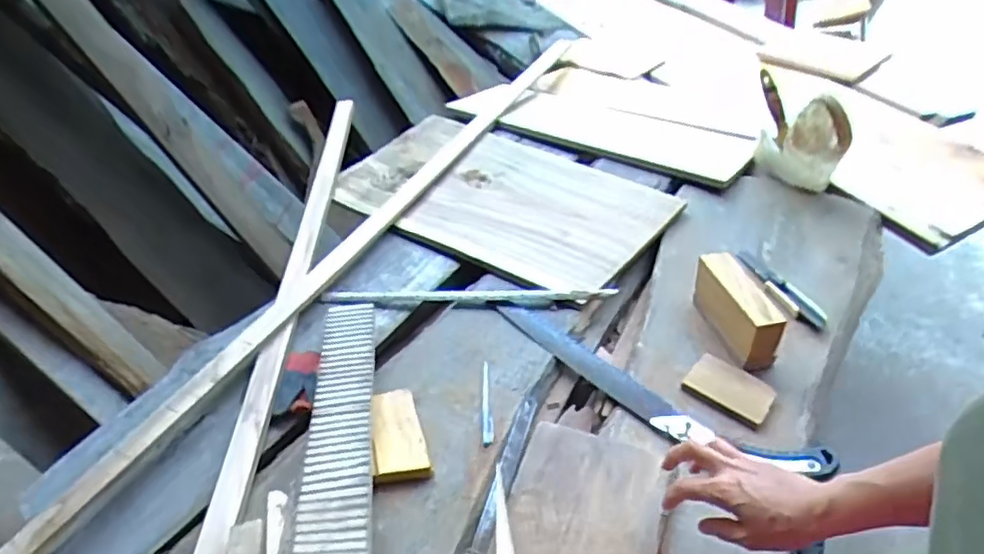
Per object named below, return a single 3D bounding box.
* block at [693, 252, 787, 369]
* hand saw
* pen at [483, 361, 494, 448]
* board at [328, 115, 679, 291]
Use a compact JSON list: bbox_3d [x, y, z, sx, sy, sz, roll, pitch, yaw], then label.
[{"bbox_3d":[0.325,0.039,0.815,0.050,0.090,0.150,-16,45,-8],"label":"block"},{"bbox_3d":[0.185,0.141,0.780,0.446,0.018,0.067,26,54,33],"label":"hand saw"},{"bbox_3d":[-0.006,0.159,0.782,0.013,0.011,0.132,-6,45,2],"label":"pen"},{"bbox_3d":[0.012,-0.162,1.139,0.604,0.027,0.341,23,50,30],"label":"board"}]

